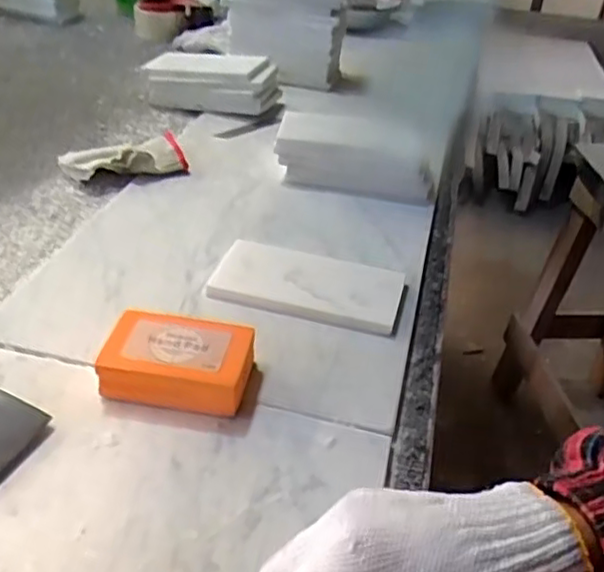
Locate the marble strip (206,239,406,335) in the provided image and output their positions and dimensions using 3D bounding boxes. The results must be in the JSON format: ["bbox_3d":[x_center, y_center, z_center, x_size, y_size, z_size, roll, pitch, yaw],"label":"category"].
[{"bbox_3d":[0.006,-0.003,0.542,0.146,0.008,0.077,12,40,12],"label":"marble strip"}]

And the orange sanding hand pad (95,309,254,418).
[{"bbox_3d":[-0.081,0.051,0.444,0.091,0.032,0.058,7,34,5],"label":"orange sanding hand pad"}]

